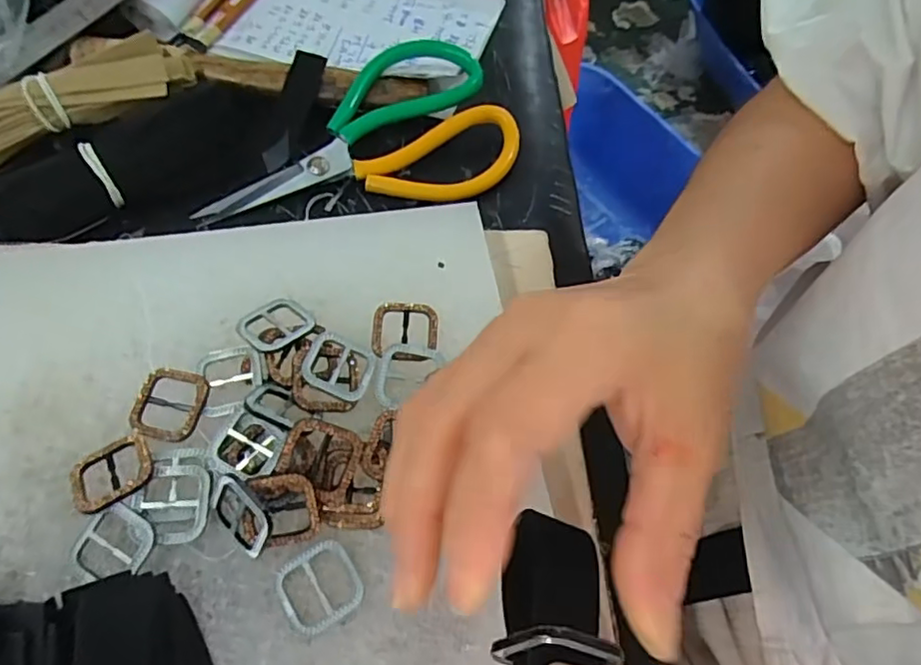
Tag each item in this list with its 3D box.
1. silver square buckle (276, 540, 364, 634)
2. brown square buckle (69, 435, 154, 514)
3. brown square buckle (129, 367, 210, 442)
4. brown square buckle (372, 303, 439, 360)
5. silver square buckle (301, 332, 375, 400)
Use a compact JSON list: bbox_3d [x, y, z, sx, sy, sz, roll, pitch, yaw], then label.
[{"bbox_3d":[-0.051,0.093,0.218,0.027,0.004,0.027,-29,68,-17],"label":"silver square buckle"},{"bbox_3d":[-0.133,0.053,0.228,0.030,0.004,0.028,-26,50,-22],"label":"brown square buckle"},{"bbox_3d":[-0.119,0.029,0.245,0.028,0.004,0.028,13,63,3],"label":"brown square buckle"},{"bbox_3d":[-0.025,-0.001,0.266,0.029,0.004,0.029,3,63,-2],"label":"brown square buckle"},{"bbox_3d":[-0.052,0.013,0.251,0.029,0.009,0.027,17,63,5],"label":"silver square buckle"}]

